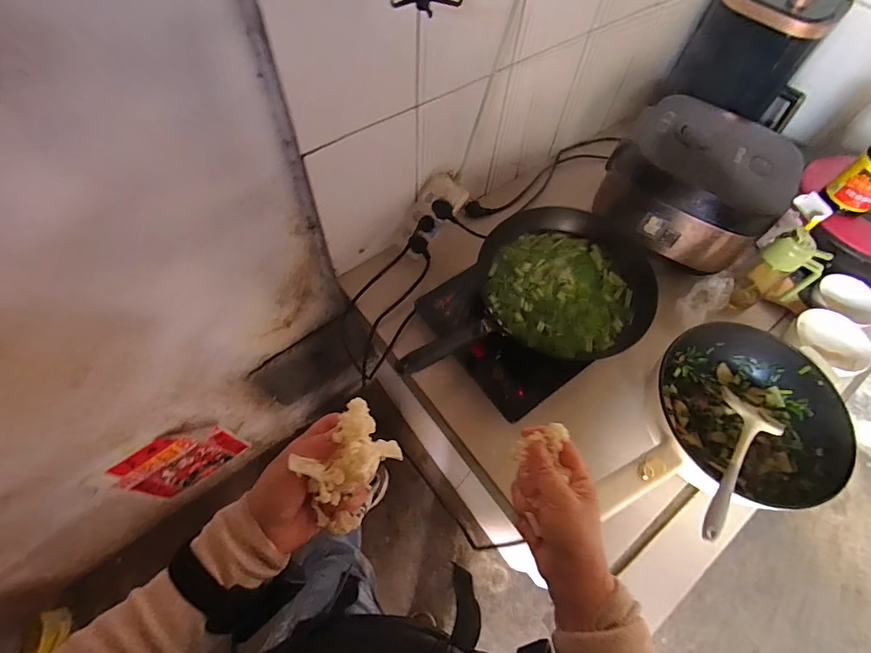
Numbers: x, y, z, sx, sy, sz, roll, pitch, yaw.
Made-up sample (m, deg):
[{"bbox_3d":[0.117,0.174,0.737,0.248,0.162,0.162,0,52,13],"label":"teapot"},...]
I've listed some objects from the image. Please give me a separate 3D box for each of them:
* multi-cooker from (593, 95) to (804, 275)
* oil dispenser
[{"bbox_3d":[0.496,-0.282,0.821,0.308,0.223,0.255,13,62,4],"label":"multi-cooker"},{"bbox_3d":[0.644,-0.100,0.788,0.073,0.185,0.095,-23,66,-14],"label":"oil dispenser"}]

